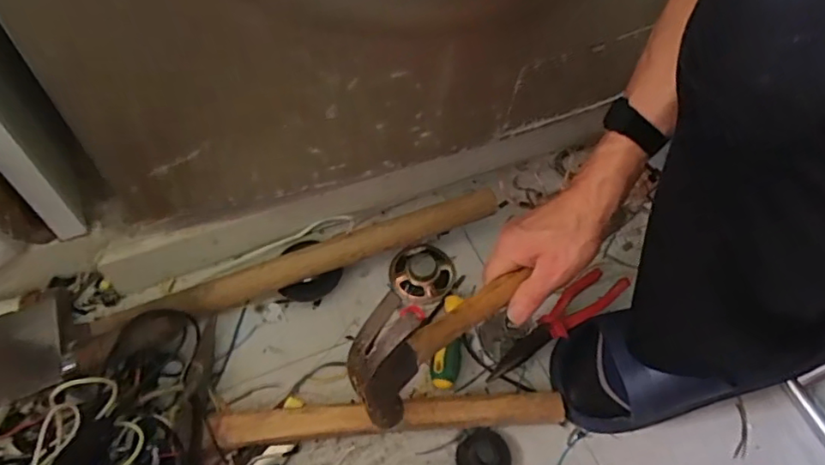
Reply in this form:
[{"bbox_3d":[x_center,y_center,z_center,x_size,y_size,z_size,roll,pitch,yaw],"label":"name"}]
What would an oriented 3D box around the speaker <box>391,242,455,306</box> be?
[{"bbox_3d":[0.014,0.044,0.635,0.072,0.026,0.066,2,57,-3],"label":"speaker"}]

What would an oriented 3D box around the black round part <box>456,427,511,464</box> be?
[{"bbox_3d":[0.065,0.209,0.525,0.045,0.020,0.049,2,57,-3],"label":"black round part"}]

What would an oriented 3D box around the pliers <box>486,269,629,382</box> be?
[{"bbox_3d":[0.149,0.097,0.589,0.177,0.032,0.039,-32,65,-22],"label":"pliers"}]

